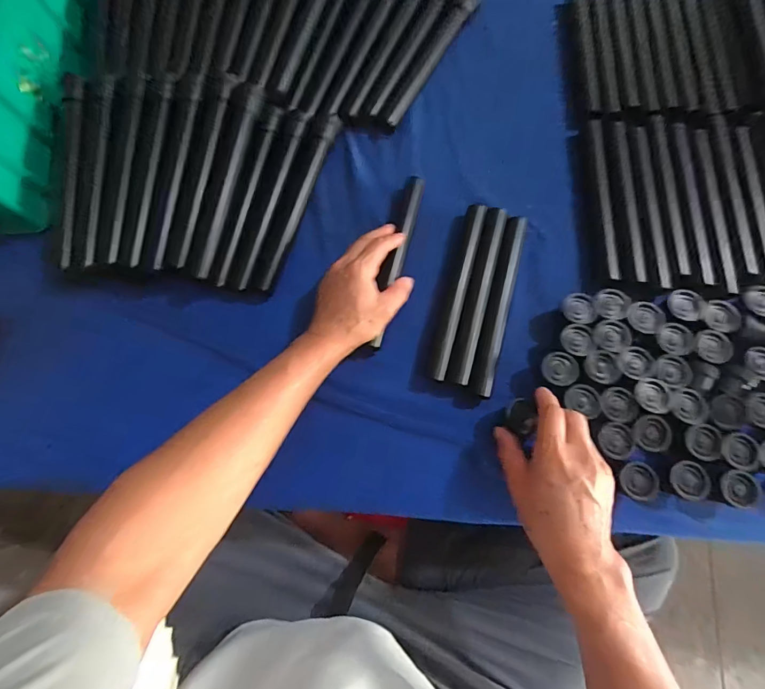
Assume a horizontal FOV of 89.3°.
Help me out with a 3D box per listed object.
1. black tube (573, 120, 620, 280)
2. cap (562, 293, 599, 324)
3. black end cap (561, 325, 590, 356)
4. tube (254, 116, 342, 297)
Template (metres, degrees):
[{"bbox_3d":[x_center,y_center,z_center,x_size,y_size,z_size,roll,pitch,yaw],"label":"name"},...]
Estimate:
[{"bbox_3d":[0.265,-0.181,0.481,0.026,0.024,0.219,2,76,0],"label":"black tube"},{"bbox_3d":[0.217,-0.040,0.426,0.031,0.009,0.036,-8,76,-2],"label":"cap"},{"bbox_3d":[0.208,-0.006,0.418,0.029,0.007,0.035,20,76,5],"label":"black end cap"},{"bbox_3d":[-0.101,-0.179,0.478,0.023,0.020,0.249,17,76,4],"label":"tube"}]

